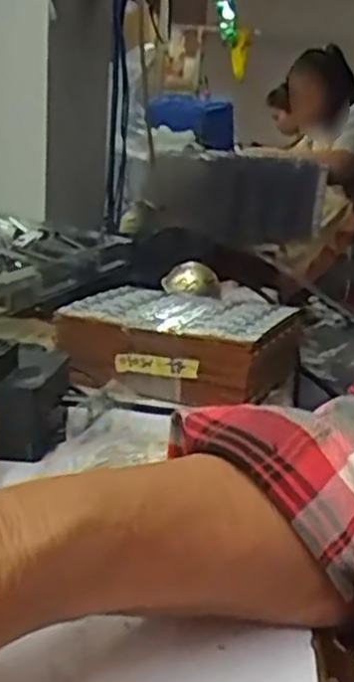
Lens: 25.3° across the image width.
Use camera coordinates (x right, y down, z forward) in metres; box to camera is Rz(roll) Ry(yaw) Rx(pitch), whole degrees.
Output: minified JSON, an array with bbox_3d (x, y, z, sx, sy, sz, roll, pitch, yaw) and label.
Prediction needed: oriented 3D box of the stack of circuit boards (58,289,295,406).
[{"bbox_3d":[0.002,0.002,0.577,0.150,0.057,0.107,10,16,24],"label":"stack of circuit boards"}]

